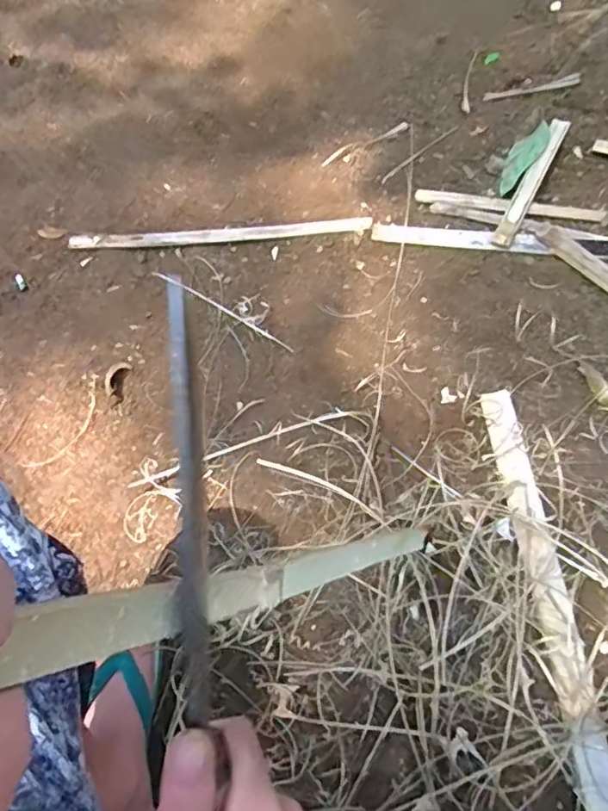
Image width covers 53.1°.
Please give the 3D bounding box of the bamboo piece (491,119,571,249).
[{"bbox_3d":[0.337,-0.336,0.892,0.028,0.017,0.249,26,68,13],"label":"bamboo piece"}]

